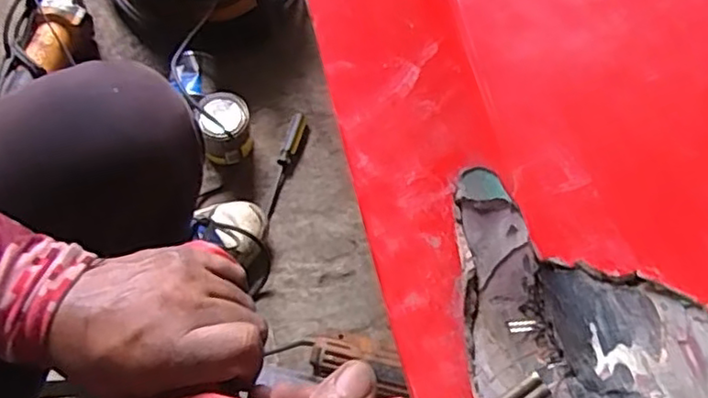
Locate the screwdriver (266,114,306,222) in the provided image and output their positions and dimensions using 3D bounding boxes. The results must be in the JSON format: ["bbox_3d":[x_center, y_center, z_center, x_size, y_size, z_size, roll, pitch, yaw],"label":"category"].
[{"bbox_3d":[-0.098,-0.044,0.898,0.022,0.021,0.171,14,65,3],"label":"screwdriver"}]

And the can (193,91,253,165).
[{"bbox_3d":[-0.174,-0.097,0.869,0.065,0.077,0.070,1,65,-3],"label":"can"}]

